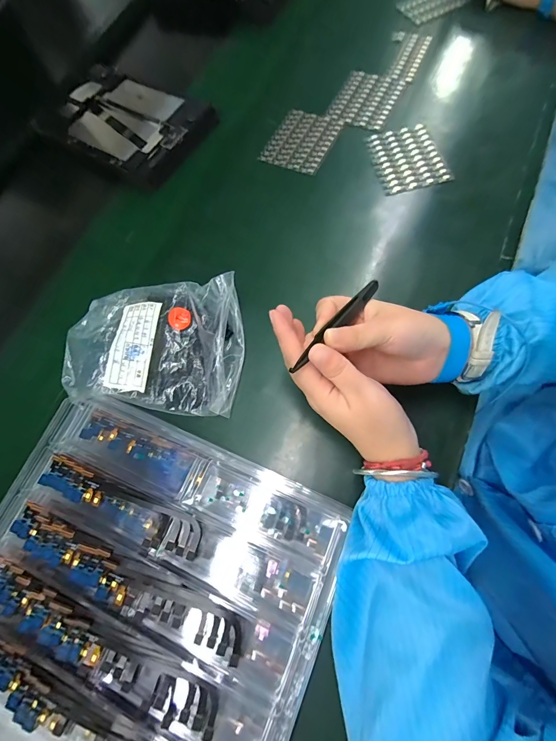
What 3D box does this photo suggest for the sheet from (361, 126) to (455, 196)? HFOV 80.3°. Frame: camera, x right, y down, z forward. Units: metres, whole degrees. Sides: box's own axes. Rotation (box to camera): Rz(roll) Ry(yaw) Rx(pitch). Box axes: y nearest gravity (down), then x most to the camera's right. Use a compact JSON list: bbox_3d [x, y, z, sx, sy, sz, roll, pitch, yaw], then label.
[{"bbox_3d":[0.158,-0.263,0.408,0.077,0.011,0.097,-14,69,2],"label":"sheet"}]

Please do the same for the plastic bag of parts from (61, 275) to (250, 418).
[{"bbox_3d":[-0.115,-0.031,0.330,0.157,0.049,0.136,3,70,8],"label":"plastic bag of parts"}]

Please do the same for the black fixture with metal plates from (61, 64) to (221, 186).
[{"bbox_3d":[-0.210,-0.348,0.461,0.246,0.025,0.147,32,77,17],"label":"black fixture with metal plates"}]

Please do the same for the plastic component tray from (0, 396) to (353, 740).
[{"bbox_3d":[-0.101,0.162,0.254,0.270,0.032,0.228,19,70,10],"label":"plastic component tray"}]

